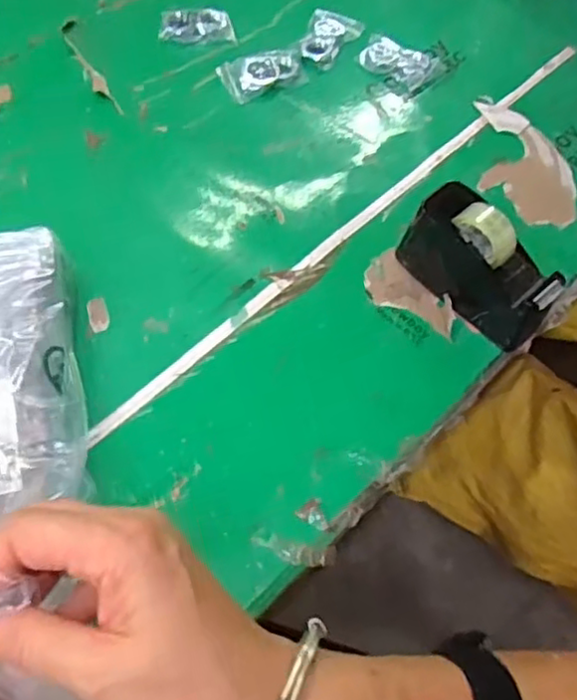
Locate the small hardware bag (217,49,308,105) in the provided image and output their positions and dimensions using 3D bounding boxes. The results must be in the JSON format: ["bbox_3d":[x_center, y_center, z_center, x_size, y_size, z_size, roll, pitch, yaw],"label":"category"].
[{"bbox_3d":[-0.022,-0.247,0.601,0.071,0.012,0.042,-22,65,-14],"label":"small hardware bag"}]

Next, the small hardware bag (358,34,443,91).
[{"bbox_3d":[0.098,-0.260,0.613,0.068,0.013,0.041,29,64,12],"label":"small hardware bag"}]

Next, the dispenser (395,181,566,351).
[{"bbox_3d":[0.135,-0.063,0.476,0.046,0.067,0.114,-39,70,-21],"label":"dispenser"}]

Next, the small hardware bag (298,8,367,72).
[{"bbox_3d":[0.035,-0.289,0.627,0.046,0.010,0.064,29,64,12],"label":"small hardware bag"}]

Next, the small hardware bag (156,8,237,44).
[{"bbox_3d":[-0.084,-0.300,0.626,0.066,0.010,0.036,-4,62,-5],"label":"small hardware bag"}]

